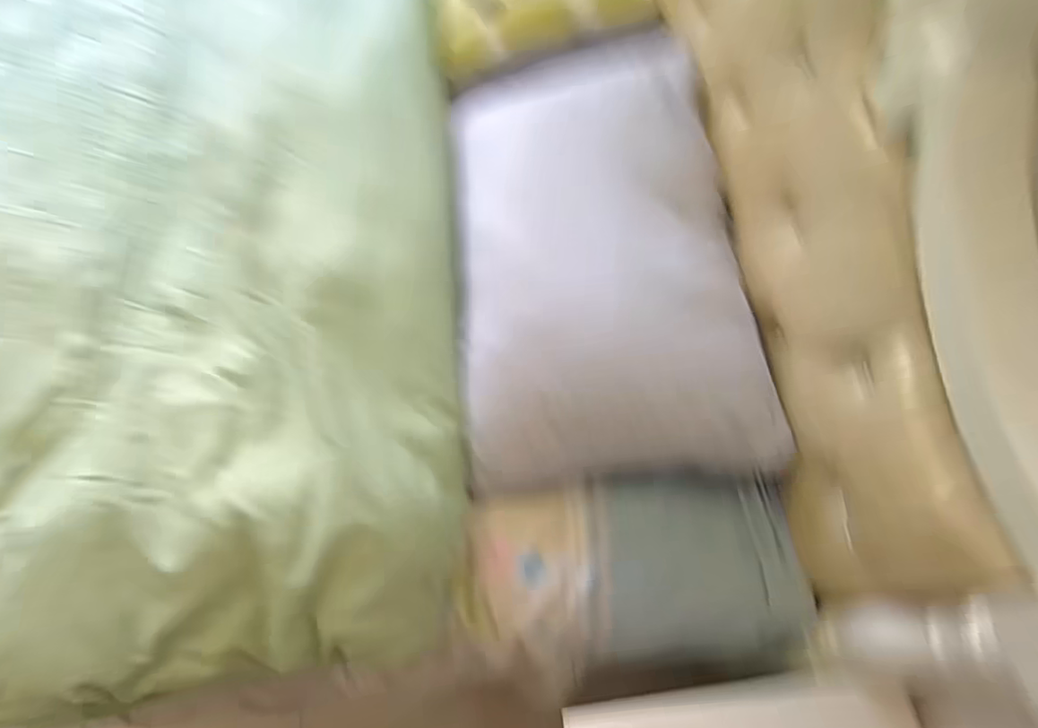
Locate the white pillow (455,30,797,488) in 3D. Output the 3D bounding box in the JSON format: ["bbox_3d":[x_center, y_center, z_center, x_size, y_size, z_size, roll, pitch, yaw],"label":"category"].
[{"bbox_3d":[0.110,-0.169,0.769,0.381,0.132,0.632,-5,66,-1],"label":"white pillow"}]

